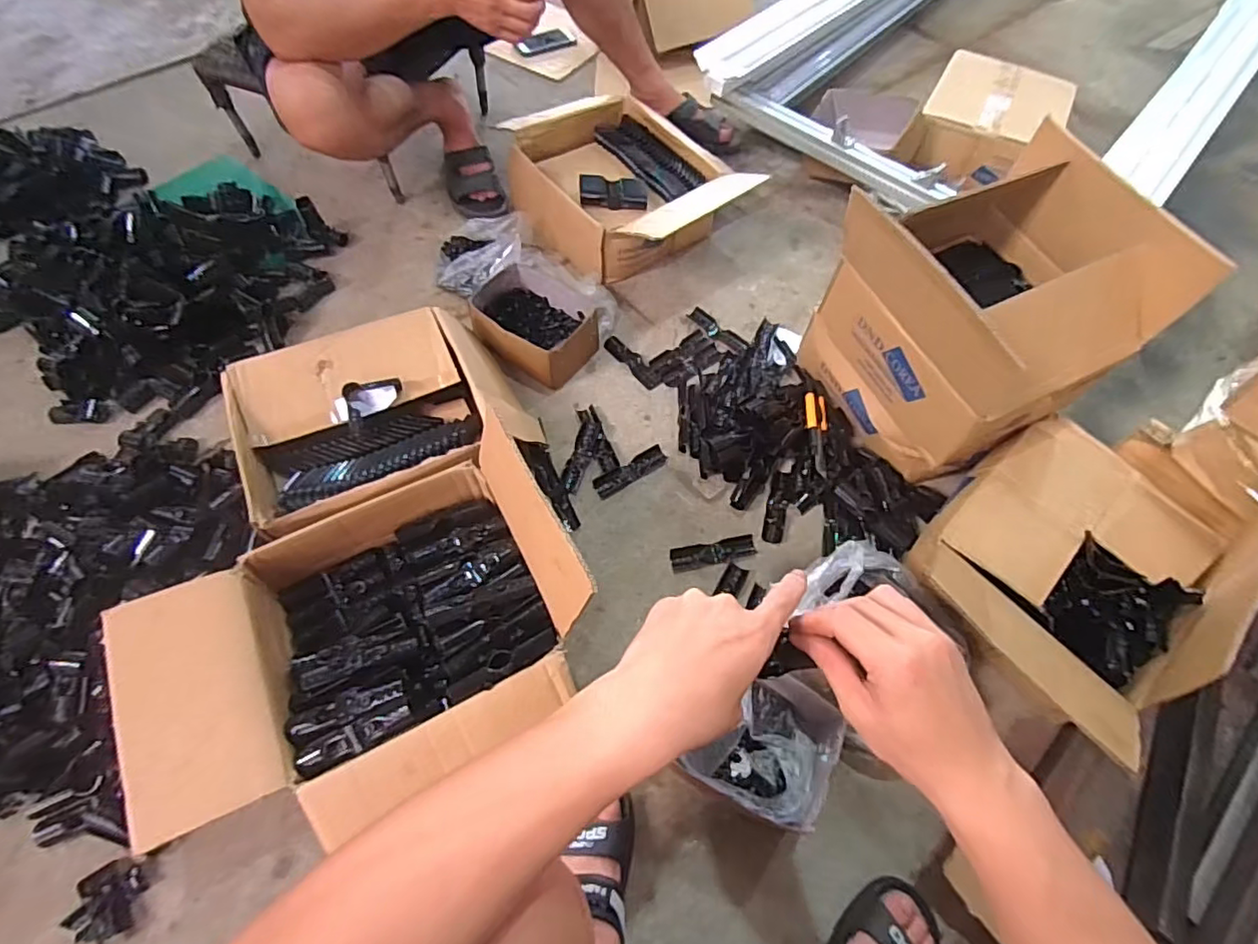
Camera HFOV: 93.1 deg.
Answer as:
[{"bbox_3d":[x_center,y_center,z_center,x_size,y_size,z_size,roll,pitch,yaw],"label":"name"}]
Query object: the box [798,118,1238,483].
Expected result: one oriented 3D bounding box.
[{"bbox_3d":[0.477,-0.222,0.863,0.309,0.347,0.330,-26,65,-14],"label":"box"}]

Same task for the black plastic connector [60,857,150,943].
[{"bbox_3d":[-0.582,0.475,0.663,0.066,0.020,0.074,-3,62,-3],"label":"black plastic connector"}]

